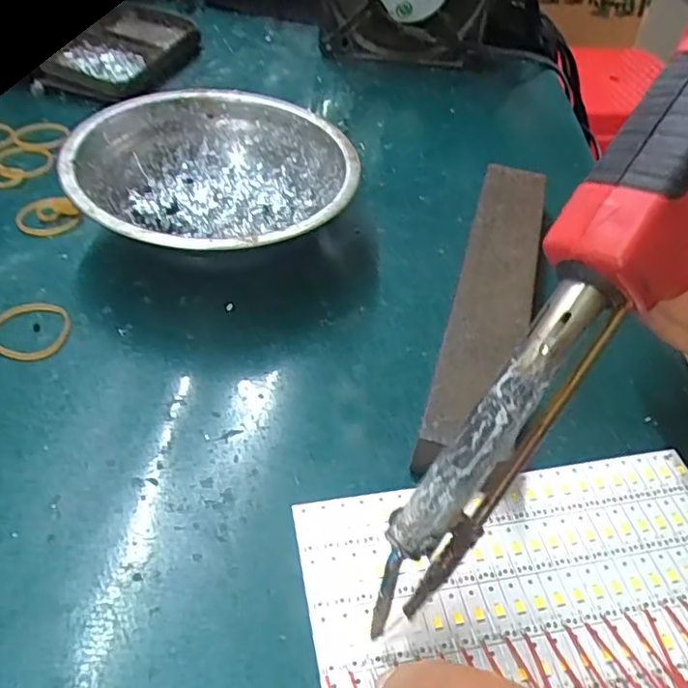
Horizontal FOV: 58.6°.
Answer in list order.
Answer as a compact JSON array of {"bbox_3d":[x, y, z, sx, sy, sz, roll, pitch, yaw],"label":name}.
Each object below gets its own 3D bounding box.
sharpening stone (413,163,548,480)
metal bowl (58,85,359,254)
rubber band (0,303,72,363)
[{"bbox_3d":[0.064,-0.021,0.266,0.032,0.018,0.186,15,47,8],"label":"sharpening stone"},{"bbox_3d":[-0.058,-0.069,0.284,0.123,0.043,0.121,3,46,-4],"label":"metal bowl"},{"bbox_3d":[-0.125,-0.006,0.243,0.030,0.004,0.032,-13,49,-19],"label":"rubber band"}]

